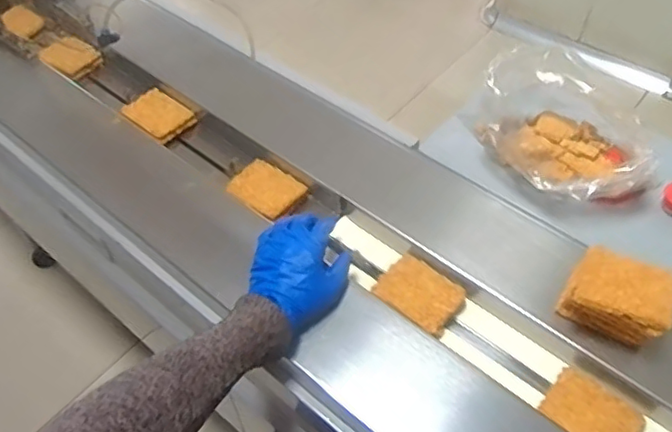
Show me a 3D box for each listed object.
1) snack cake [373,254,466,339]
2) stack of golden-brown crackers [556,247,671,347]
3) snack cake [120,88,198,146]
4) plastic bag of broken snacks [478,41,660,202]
[{"bbox_3d":[0.096,0.087,0.687,0.091,0.018,0.070,29,59,21],"label":"snack cake"},{"bbox_3d":[0.290,0.085,0.615,0.097,0.066,0.075,23,57,17],"label":"stack of golden-brown crackers"},{"bbox_3d":[-0.266,-0.151,0.891,0.097,0.019,0.075,37,58,19],"label":"snack cake"},{"bbox_3d":[0.294,-0.110,0.787,0.166,0.089,0.234,-28,57,-18],"label":"plastic bag of broken snacks"}]

